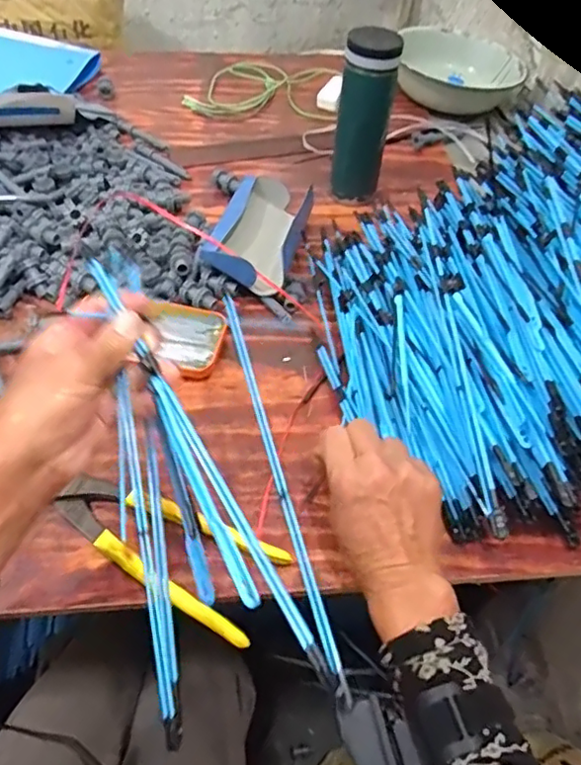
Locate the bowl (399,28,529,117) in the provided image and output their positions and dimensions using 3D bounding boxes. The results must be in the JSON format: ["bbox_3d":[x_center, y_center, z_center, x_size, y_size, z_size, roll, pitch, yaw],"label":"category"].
[{"bbox_3d":[0.272,-0.495,0.922,0.215,0.059,0.186,7,51,2],"label":"bowl"}]

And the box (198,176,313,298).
[{"bbox_3d":[-0.027,-0.168,0.638,0.095,0.063,0.186,10,51,4],"label":"box"}]

